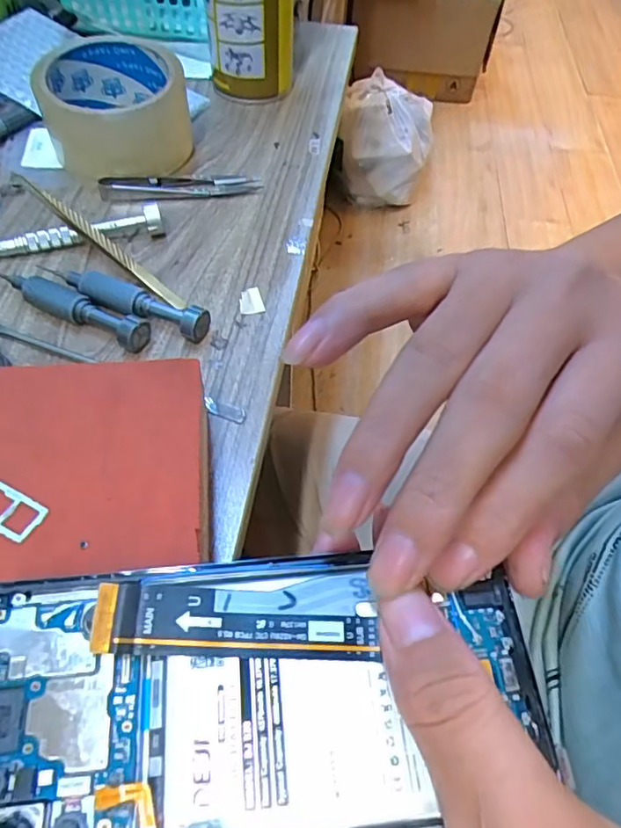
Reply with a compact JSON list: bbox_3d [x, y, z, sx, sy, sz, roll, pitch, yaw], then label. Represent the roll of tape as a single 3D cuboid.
[{"bbox_3d":[-0.134,-0.213,0.395,0.093,0.052,0.090,-12,56,-13],"label":"roll of tape"}]

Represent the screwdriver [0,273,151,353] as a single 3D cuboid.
[{"bbox_3d":[-0.130,-0.061,0.307,0.104,0.019,0.018,25,56,13],"label":"screwdriver"}]

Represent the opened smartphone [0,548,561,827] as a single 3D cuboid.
[{"bbox_3d":[-0.019,0.075,0.148,0.155,0.010,0.073,-3,54,-7],"label":"opened smartphone"}]

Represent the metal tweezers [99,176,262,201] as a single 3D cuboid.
[{"bbox_3d":[-0.086,-0.153,0.383,0.104,0.005,0.021,-8,55,-11],"label":"metal tweezers"}]

